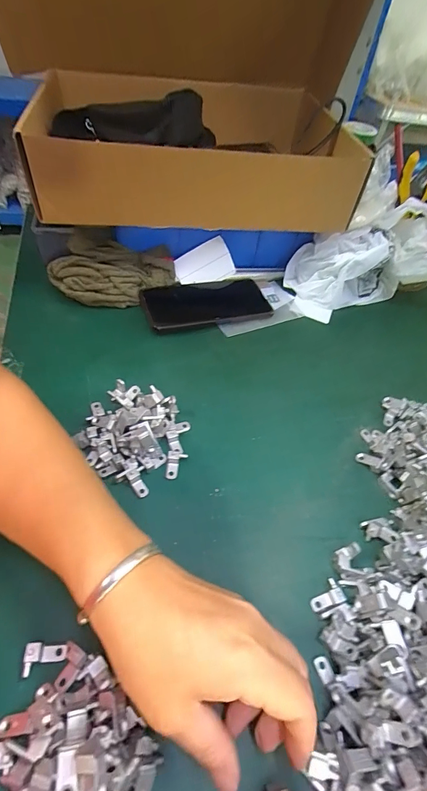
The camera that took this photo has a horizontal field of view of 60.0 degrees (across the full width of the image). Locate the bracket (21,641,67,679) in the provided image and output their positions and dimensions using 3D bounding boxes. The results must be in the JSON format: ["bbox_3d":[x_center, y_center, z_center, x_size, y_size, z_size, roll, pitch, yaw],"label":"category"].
[{"bbox_3d":[-0.104,0.160,0.229,0.025,0.010,0.016,-10,52,-15],"label":"bracket"}]

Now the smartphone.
[{"bbox_3d":[-0.008,-0.119,0.477,0.160,0.016,0.083,-14,53,-17],"label":"smartphone"}]

